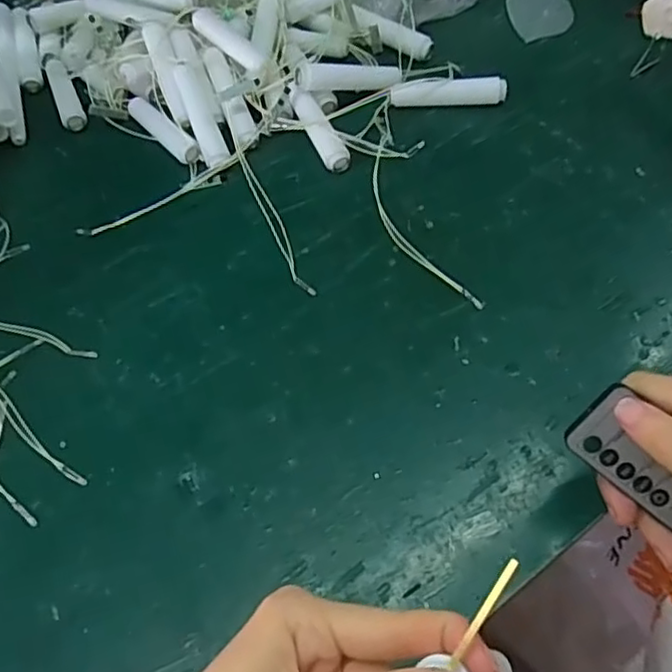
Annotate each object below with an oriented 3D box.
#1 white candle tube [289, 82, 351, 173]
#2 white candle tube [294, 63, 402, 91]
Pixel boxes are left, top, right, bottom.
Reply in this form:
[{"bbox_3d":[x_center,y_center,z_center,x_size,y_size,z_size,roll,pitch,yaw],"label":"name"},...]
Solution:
[{"bbox_3d":[-0.012,-0.159,0.491,0.020,0.026,0.076,-22,59,-10],"label":"white candle tube"},{"bbox_3d":[0.008,-0.206,0.512,0.088,0.016,0.023,-9,56,-18],"label":"white candle tube"}]

